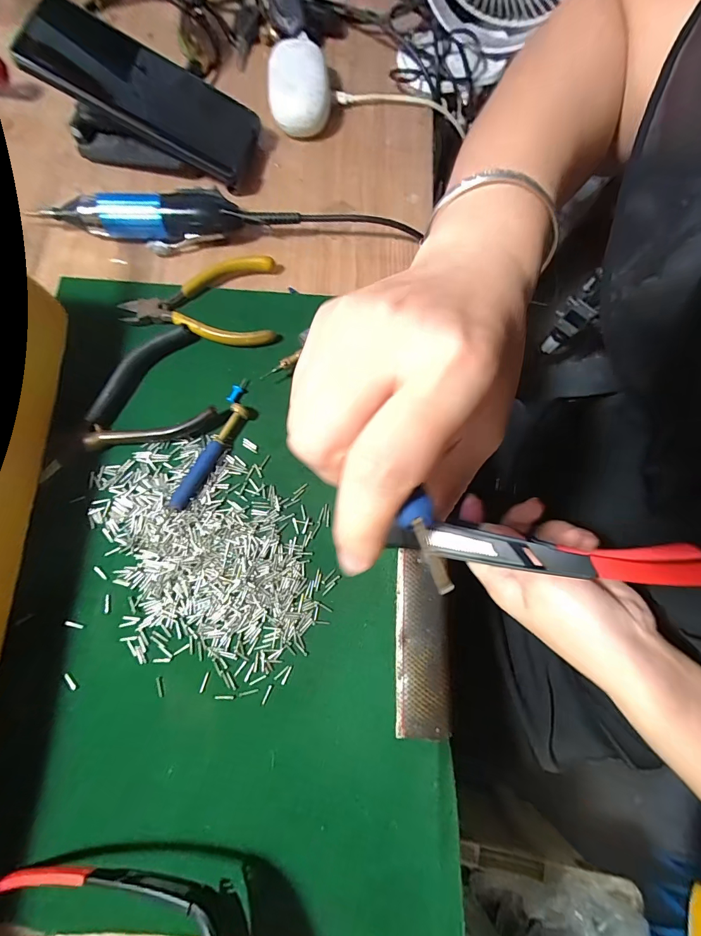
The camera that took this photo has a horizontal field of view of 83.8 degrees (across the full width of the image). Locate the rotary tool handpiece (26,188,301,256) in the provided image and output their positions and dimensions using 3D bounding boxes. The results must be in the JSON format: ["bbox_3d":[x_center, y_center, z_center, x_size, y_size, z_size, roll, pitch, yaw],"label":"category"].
[{"bbox_3d":[-0.149,-0.203,0.325,0.201,0.031,0.037,0,75,-2],"label":"rotary tool handpiece"}]

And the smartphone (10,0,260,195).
[{"bbox_3d":[-0.166,-0.306,0.323,0.171,0.020,0.076,20,74,-19],"label":"smartphone"}]

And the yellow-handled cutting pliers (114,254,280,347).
[{"bbox_3d":[-0.121,-0.130,0.314,0.118,0.015,0.074,-6,75,-3],"label":"yellow-handled cutting pliers"}]

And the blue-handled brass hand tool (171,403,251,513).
[{"bbox_3d":[-0.101,-0.008,0.283,0.012,0.012,0.085,30,76,6],"label":"blue-handled brass hand tool"}]

